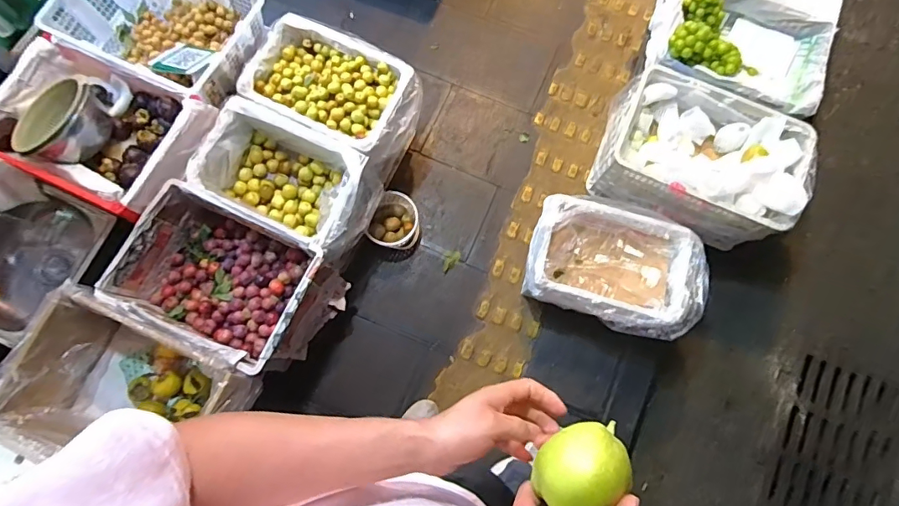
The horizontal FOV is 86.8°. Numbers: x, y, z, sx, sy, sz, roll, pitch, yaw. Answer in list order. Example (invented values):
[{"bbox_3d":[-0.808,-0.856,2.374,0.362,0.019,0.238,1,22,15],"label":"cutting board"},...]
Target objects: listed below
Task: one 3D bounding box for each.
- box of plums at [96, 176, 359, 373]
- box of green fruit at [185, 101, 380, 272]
[{"bbox_3d":[-0.578,0.080,1.270,0.495,0.221,0.335,26,77,6],"label":"box of plums"},{"bbox_3d":[-0.440,-0.195,1.337,0.436,0.269,0.301,29,77,20],"label":"box of green fruit"}]

